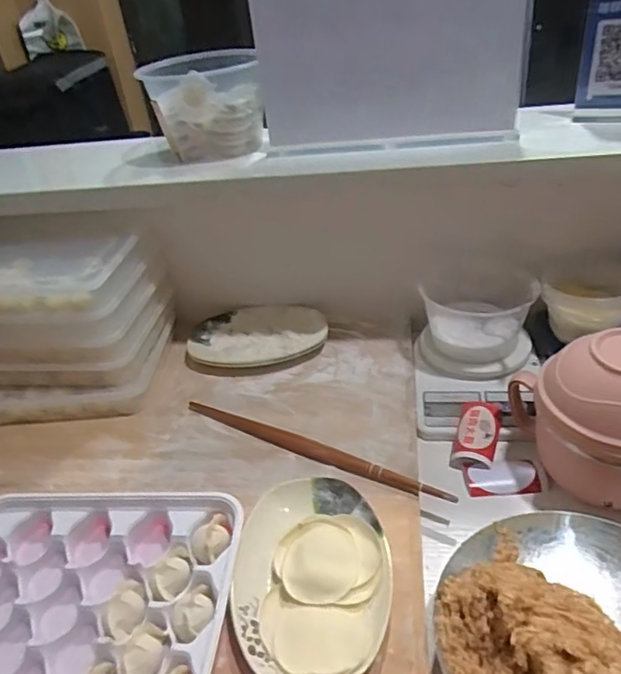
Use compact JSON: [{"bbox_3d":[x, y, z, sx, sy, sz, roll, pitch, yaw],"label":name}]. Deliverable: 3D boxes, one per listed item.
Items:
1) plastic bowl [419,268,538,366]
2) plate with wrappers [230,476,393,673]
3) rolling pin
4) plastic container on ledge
[{"bbox_3d":[0.214,-0.028,0.734,0.123,0.080,0.122,-5,34,3],"label":"plastic bowl"},{"bbox_3d":[0.002,0.207,0.499,0.133,0.020,0.192,-3,34,7],"label":"plate with wrappers"},{"bbox_3d":[-0.004,0.125,0.641,0.343,0.018,0.019,14,39,28],"label":"rolling pin"},{"bbox_3d":[-0.135,-0.311,0.748,0.148,0.116,0.135,-6,34,1],"label":"plastic container on ledge"}]

